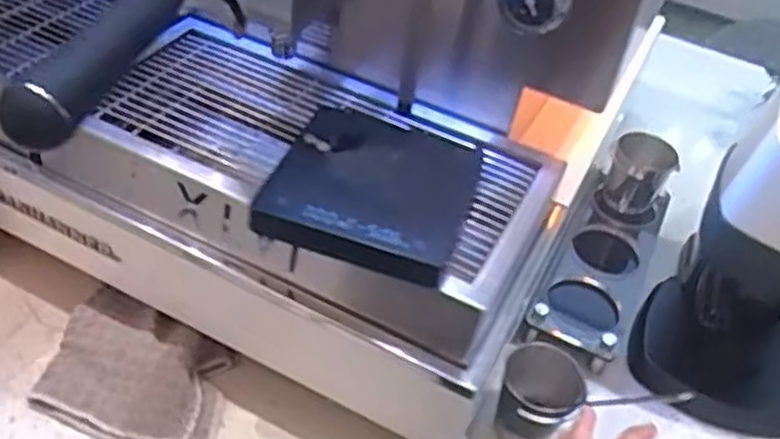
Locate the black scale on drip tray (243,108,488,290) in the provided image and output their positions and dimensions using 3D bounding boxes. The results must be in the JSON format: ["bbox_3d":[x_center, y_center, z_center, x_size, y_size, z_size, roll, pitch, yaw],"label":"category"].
[{"bbox_3d":[-0.007,-0.026,0.499,0.121,0.028,0.141,17,44,10],"label":"black scale on drip tray"}]

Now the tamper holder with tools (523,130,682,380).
[{"bbox_3d":[0.199,0.021,0.669,0.074,0.096,0.206,24,46,17],"label":"tamper holder with tools"}]

